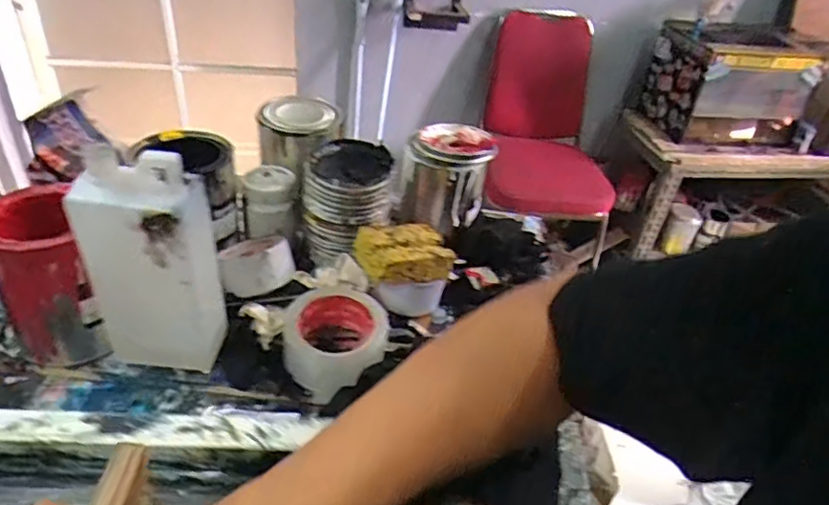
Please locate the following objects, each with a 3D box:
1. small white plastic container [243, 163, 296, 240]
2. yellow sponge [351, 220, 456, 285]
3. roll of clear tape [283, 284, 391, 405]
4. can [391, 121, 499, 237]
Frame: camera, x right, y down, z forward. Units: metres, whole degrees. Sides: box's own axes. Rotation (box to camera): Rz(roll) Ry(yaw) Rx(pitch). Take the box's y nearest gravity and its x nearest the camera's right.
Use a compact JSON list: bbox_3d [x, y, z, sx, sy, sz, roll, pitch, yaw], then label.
[{"bbox_3d":[-0.177,-0.063,0.717,0.059,0.065,0.065,6,36,-1],"label":"small white plastic container"},{"bbox_3d":[-0.011,0.001,0.658,0.103,0.035,0.077,-7,38,-19],"label":"yellow sponge"},{"bbox_3d":[-0.078,0.089,0.599,0.106,0.065,0.103,-1,36,-11],"label":"roll of clear tape"},{"bbox_3d":[0.036,-0.107,0.780,0.119,0.138,0.105,8,36,1],"label":"can"}]

